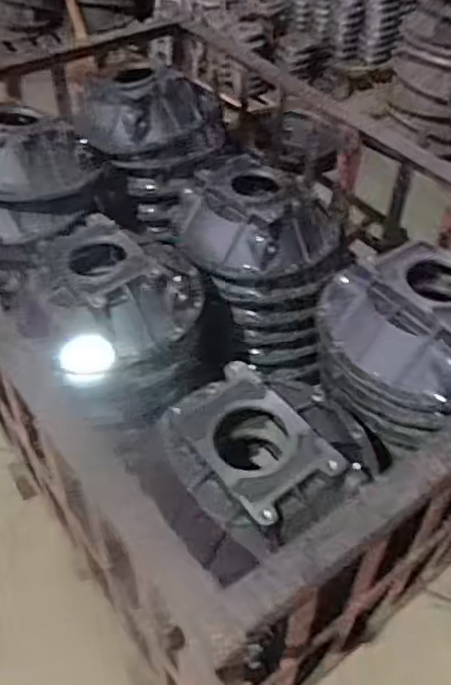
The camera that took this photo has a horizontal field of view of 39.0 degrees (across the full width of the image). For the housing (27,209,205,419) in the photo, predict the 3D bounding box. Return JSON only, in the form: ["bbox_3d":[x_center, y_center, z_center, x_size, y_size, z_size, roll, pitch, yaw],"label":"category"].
[{"bbox_3d":[-0.223,-0.055,1.292,0.327,0.215,0.358,0,46,0],"label":"housing"}]

